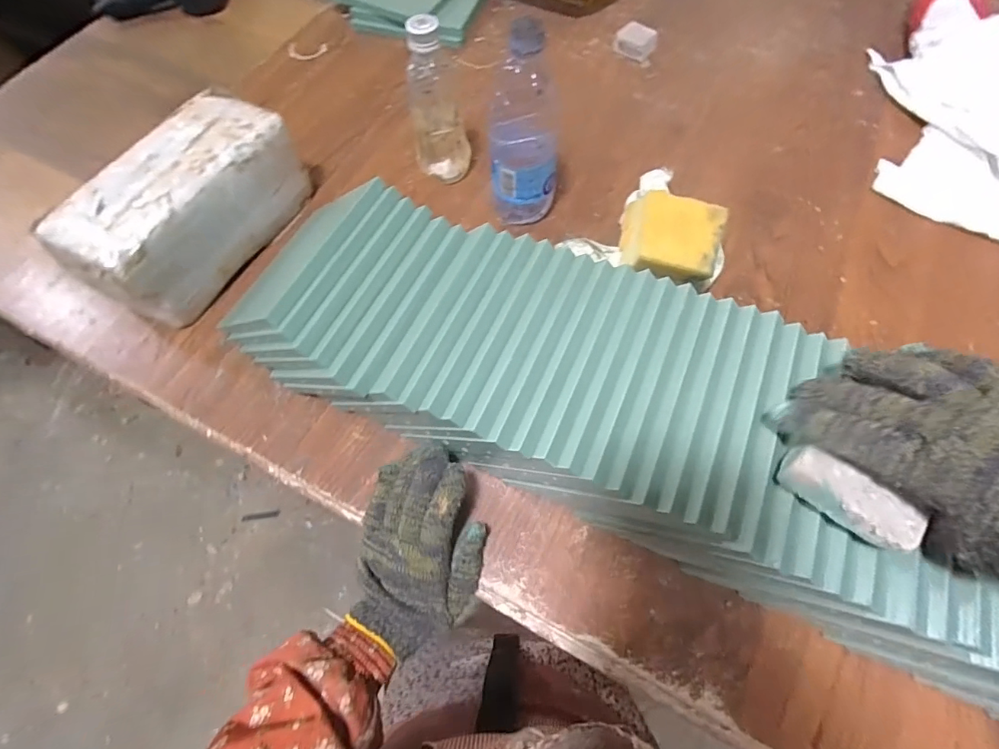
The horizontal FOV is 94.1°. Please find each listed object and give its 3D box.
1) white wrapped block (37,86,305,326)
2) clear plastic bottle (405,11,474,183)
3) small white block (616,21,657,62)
[{"bbox_3d":[-0.310,-0.167,0.476,0.097,0.120,0.230,22,68,10],"label":"white wrapped block"},{"bbox_3d":[-0.067,-0.290,0.503,0.059,0.167,0.060,-9,66,-3],"label":"clear plastic bottle"},{"bbox_3d":[0.193,-0.473,0.657,0.051,0.021,0.044,32,70,14],"label":"small white block"}]

